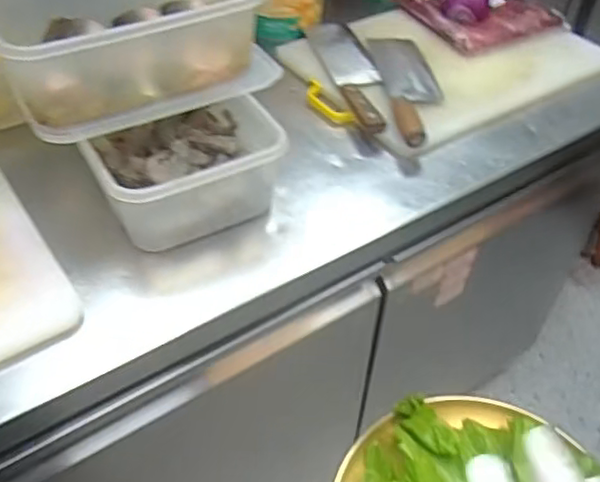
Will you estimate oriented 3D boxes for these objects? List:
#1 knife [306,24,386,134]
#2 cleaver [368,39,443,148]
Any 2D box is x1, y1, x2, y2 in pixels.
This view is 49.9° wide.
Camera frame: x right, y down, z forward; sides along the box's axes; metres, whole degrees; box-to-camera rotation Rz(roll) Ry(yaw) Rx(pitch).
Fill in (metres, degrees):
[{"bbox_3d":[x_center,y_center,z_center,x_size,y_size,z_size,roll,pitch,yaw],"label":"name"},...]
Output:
[{"bbox_3d":[0.083,-0.271,1.018,0.079,0.022,0.334,-9,47,-12],"label":"knife"},{"bbox_3d":[0.171,-0.242,0.993,0.083,0.032,0.311,-1,46,-4],"label":"cleaver"}]

